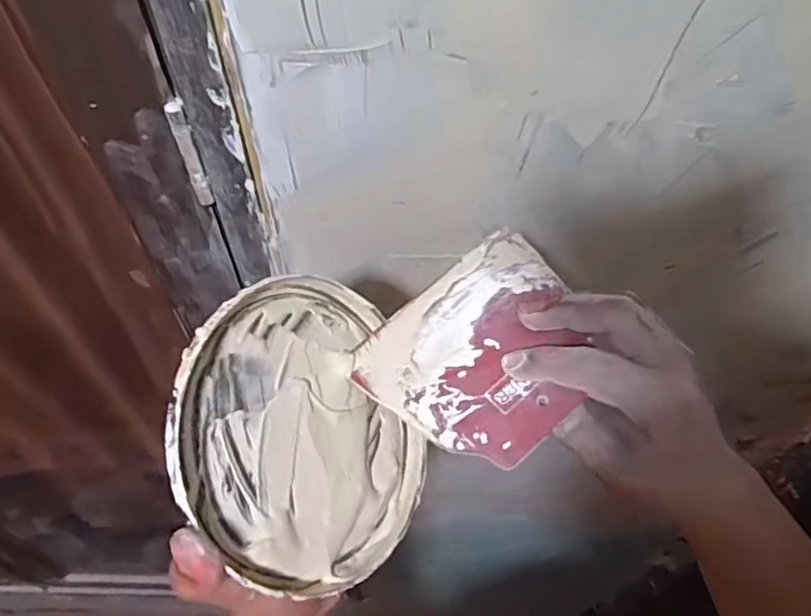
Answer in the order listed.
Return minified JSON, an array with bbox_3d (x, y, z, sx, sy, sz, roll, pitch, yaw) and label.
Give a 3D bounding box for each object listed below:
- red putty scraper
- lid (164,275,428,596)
[{"bbox_3d":[0.043,0.022,0.319,0.117,0.005,0.102,-39,59,-9],"label":"red putty scraper"},{"bbox_3d":[-0.047,0.062,0.303,0.134,0.011,0.147,18,64,-42],"label":"lid"}]

